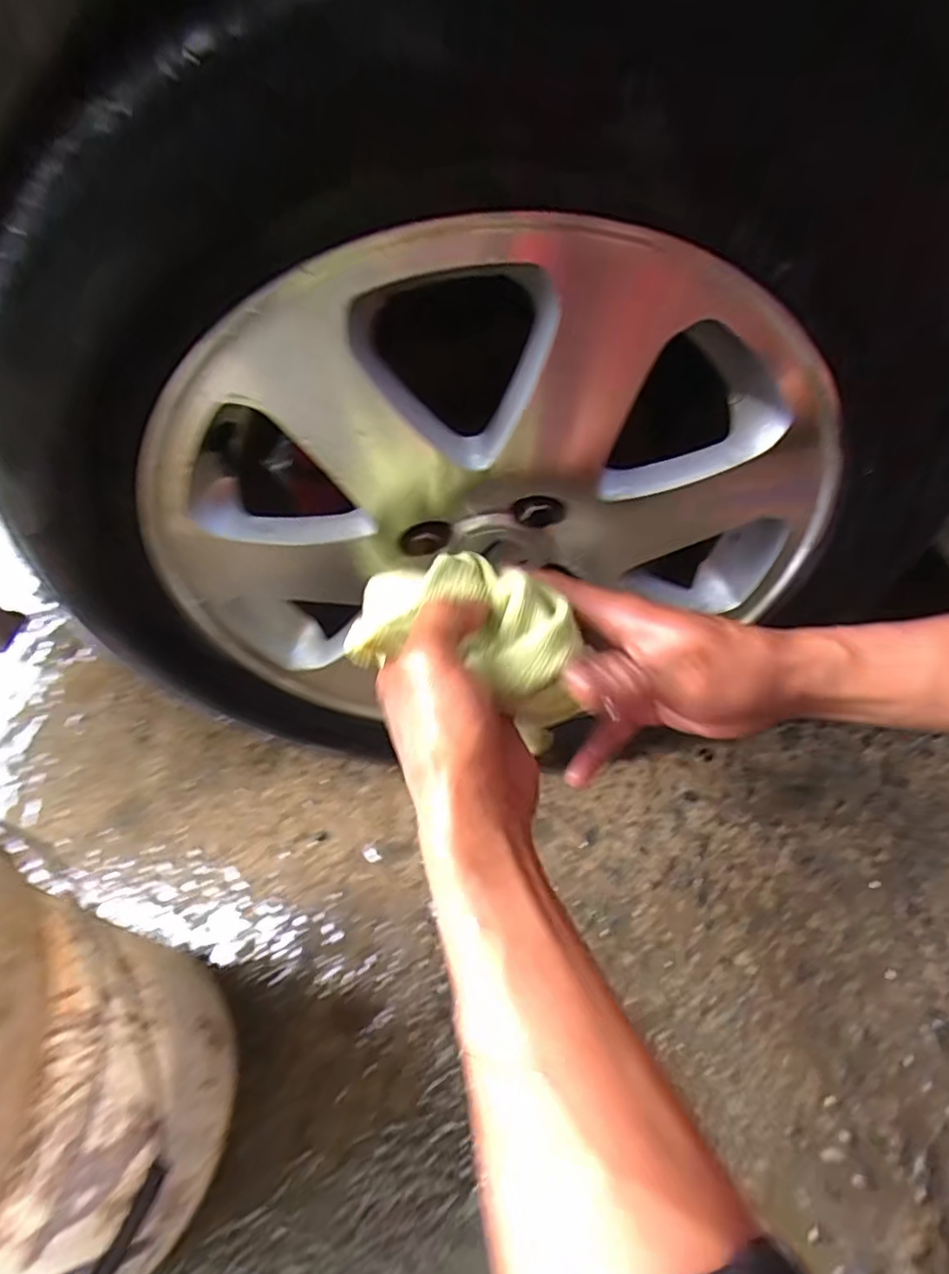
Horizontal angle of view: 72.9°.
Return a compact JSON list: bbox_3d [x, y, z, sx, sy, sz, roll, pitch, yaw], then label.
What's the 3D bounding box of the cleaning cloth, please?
[{"bbox_3d":[-0.005,-0.005,0.332,0.125,0.040,0.074,19,55,18],"label":"cleaning cloth"}]

